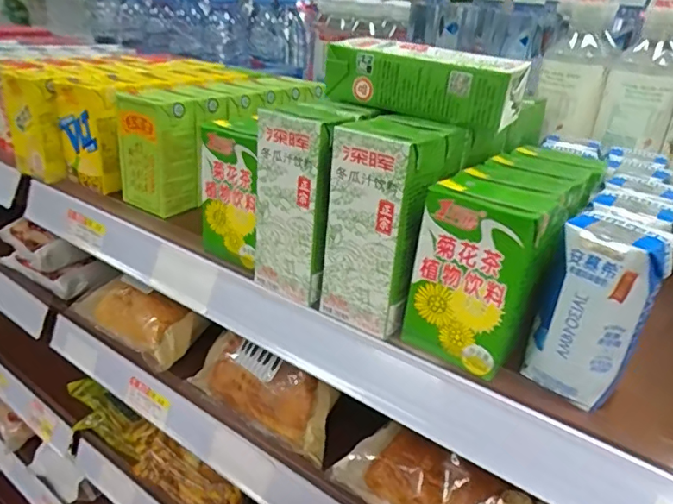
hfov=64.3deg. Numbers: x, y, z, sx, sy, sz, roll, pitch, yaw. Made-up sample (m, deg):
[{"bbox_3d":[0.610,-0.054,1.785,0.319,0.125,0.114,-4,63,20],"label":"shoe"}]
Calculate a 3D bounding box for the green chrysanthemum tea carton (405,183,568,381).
[{"bbox_3d":[0.088,0.014,0.329,0.071,0.105,0.050,20,31,27],"label":"green chrysanthemum tea carton"}]

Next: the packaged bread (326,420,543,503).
[{"bbox_3d":[0.085,0.177,0.400,0.163,0.045,0.059,20,31,28],"label":"packaged bread"}]

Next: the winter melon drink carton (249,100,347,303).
[{"bbox_3d":[-0.018,-0.037,0.385,0.059,0.131,0.055,20,31,28],"label":"winter melon drink carton"}]

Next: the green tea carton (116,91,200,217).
[{"bbox_3d":[-0.171,-0.094,0.512,0.081,0.112,0.050,24,33,33],"label":"green tea carton"}]

